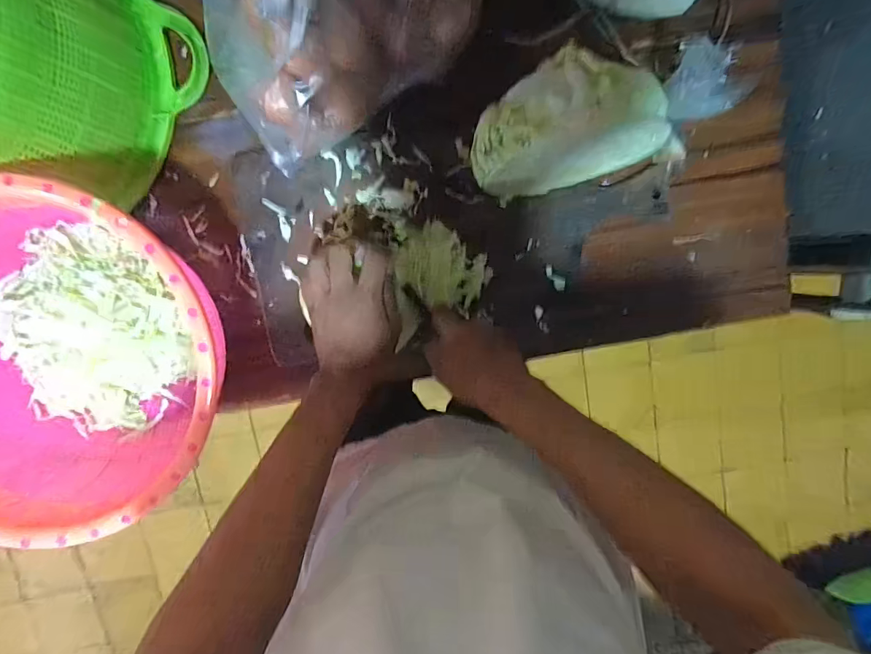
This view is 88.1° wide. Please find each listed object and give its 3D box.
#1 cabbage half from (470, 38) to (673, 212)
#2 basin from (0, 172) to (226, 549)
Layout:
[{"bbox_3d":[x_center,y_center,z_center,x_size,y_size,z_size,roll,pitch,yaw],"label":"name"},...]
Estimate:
[{"bbox_3d":[0.120,-0.203,0.446,0.174,0.127,0.121,-16,100,0],"label":"cabbage half"},{"bbox_3d":[-0.354,0.024,0.449,0.302,0.152,0.301,0,99,-3],"label":"basin"}]

